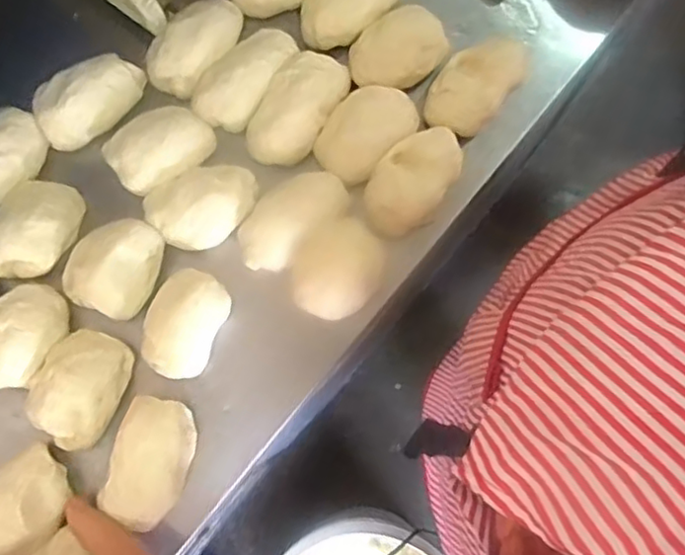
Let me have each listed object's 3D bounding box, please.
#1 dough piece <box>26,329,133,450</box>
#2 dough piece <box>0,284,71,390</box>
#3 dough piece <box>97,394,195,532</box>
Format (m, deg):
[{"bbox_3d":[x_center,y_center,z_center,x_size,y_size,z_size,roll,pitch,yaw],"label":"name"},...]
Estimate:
[{"bbox_3d":[-0.192,0.080,0.475,0.056,0.043,0.081,24,80,6],"label":"dough piece"},{"bbox_3d":[-0.239,0.043,0.485,0.062,0.042,0.079,35,81,7],"label":"dough piece"},{"bbox_3d":[-0.136,0.131,0.456,0.050,0.031,0.089,15,79,4],"label":"dough piece"}]

